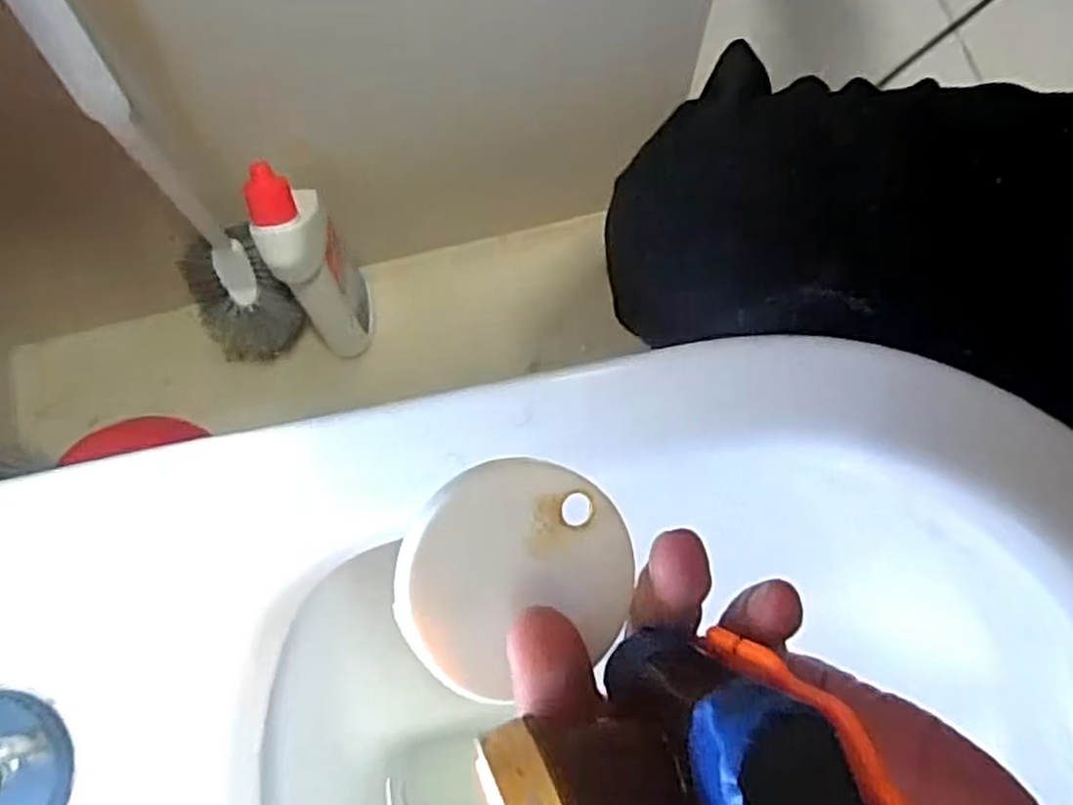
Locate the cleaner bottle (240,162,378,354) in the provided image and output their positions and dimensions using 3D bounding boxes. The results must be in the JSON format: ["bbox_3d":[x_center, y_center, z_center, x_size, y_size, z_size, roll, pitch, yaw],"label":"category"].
[{"bbox_3d":[-0.176,-0.101,0.631,0.063,0.268,0.047,-38,77,-9],"label":"cleaner bottle"}]

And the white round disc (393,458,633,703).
[{"bbox_3d":[-0.006,0.043,0.195,0.059,0.007,0.054,0,90,-17],"label":"white round disc"}]

